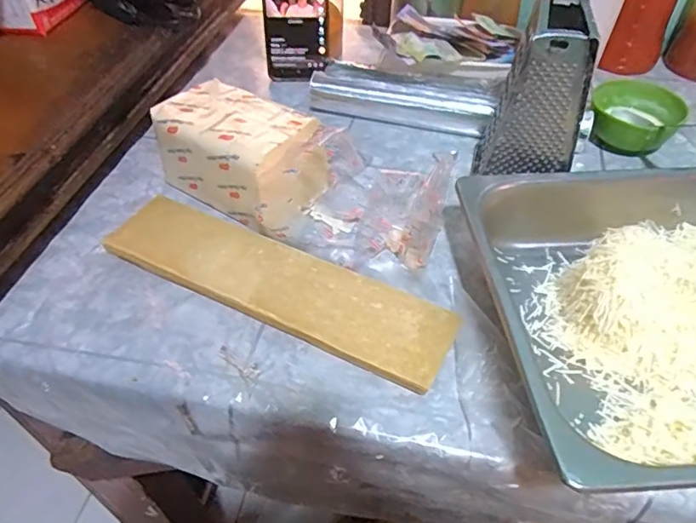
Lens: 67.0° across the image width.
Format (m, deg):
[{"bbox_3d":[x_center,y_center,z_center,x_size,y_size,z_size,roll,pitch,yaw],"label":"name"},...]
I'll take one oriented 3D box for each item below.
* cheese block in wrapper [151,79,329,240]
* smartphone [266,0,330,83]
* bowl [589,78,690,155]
[{"bbox_3d":[-0.094,-0.100,0.479,0.155,0.064,0.100,33,55,28],"label":"cheese block in wrapper"},{"bbox_3d":[-0.059,-0.295,0.611,0.073,0.164,0.013,-2,34,-4],"label":"smartphone"},{"bbox_3d":[0.300,-0.149,0.557,0.088,0.052,0.070,27,53,24],"label":"bowl"}]

